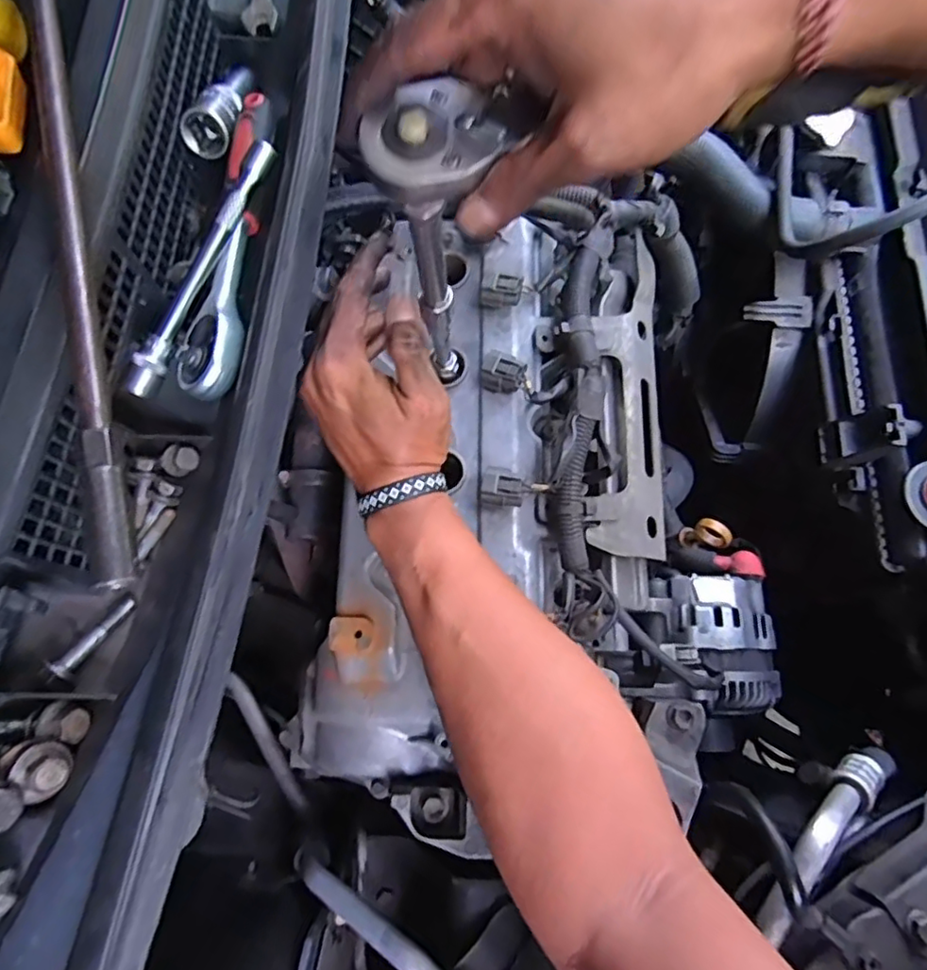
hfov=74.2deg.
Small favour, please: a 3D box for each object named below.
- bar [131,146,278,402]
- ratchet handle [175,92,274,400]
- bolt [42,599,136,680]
[{"bbox_3d":[-0.110,-0.090,0.257,0.012,0.011,0.115,28,90,8],"label":"bar"},{"bbox_3d":[-0.097,-0.106,0.264,0.025,0.019,0.141,6,74,2],"label":"ratchet handle"},{"bbox_3d":[-0.147,0.061,0.245,0.008,0.010,0.035,37,78,10],"label":"bolt"}]

